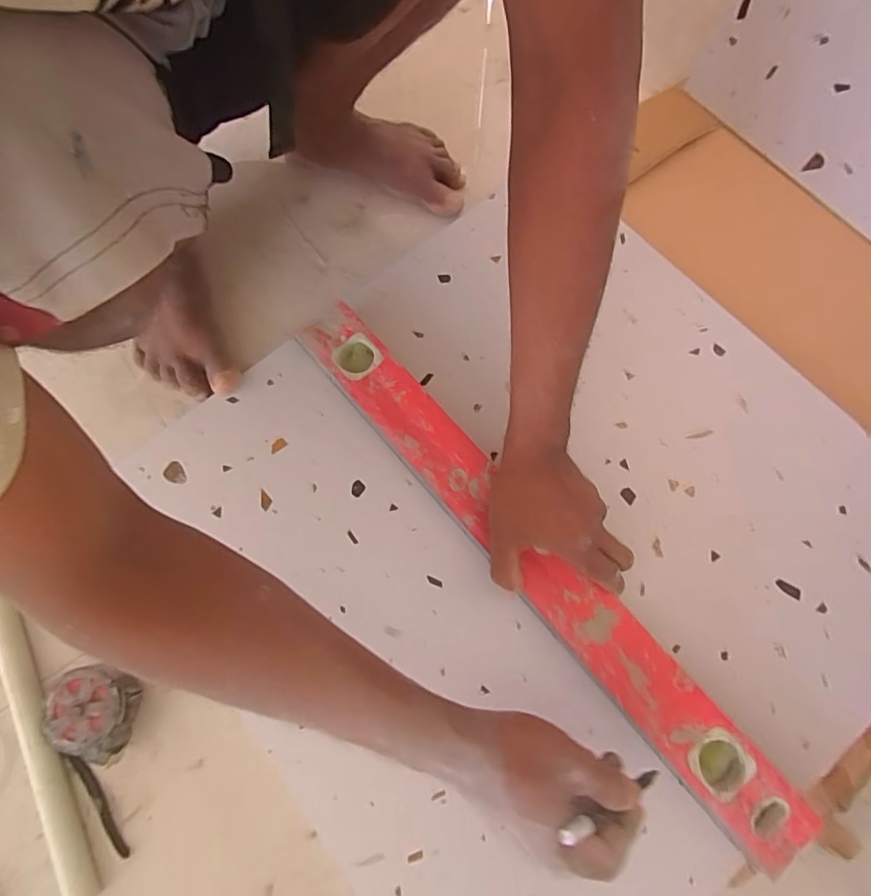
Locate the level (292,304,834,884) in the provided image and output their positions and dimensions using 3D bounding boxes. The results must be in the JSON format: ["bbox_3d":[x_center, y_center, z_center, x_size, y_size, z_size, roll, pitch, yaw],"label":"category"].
[{"bbox_3d":[0.071,0.085,0.451,0.060,0.031,0.575,-39,76,-10],"label":"level"}]

